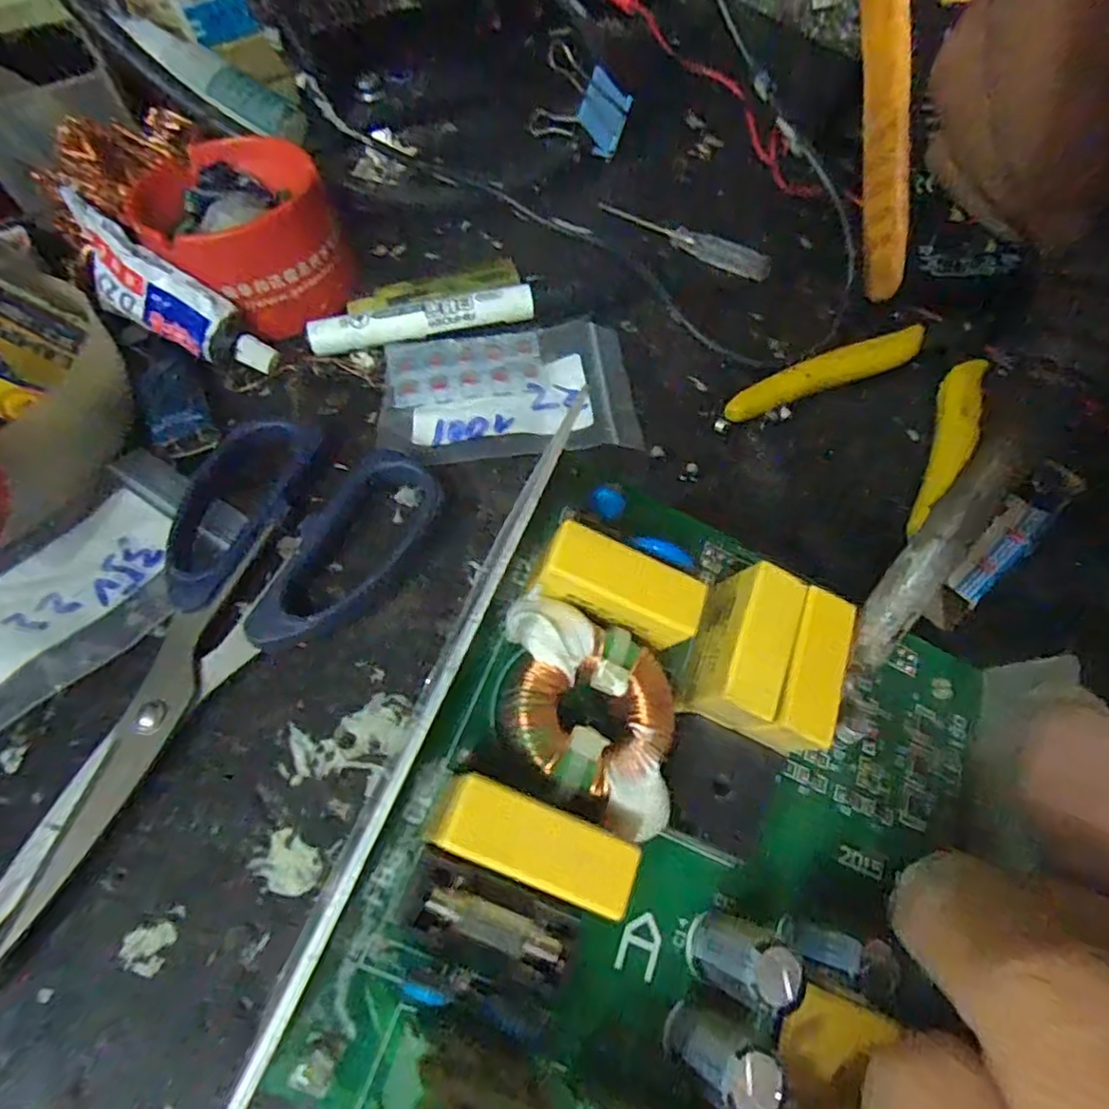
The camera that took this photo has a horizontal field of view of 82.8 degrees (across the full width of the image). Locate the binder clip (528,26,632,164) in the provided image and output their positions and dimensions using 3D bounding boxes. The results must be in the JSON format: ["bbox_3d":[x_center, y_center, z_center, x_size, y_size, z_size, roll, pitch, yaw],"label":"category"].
[{"bbox_3d":[0.013,-0.247,0.345,0.054,0.033,0.043,14,62,9],"label":"binder clip"}]

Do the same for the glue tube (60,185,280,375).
[{"bbox_3d":[-0.161,-0.105,0.257,0.097,0.024,0.022,36,65,-6],"label":"glue tube"}]

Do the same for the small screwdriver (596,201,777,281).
[{"bbox_3d":[0.060,-0.151,0.299,0.091,0.010,0.007,32,66,18],"label":"small screwdriver"}]

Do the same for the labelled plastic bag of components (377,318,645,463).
[{"bbox_3d":[-0.018,-0.067,0.249,0.097,0.005,0.068,-5,60,-2],"label":"labelled plastic bag of components"}]

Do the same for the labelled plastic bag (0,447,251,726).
[{"bbox_3d":[-0.160,0.007,0.206,0.070,0.015,0.097,34,66,19],"label":"labelled plastic bag"}]

